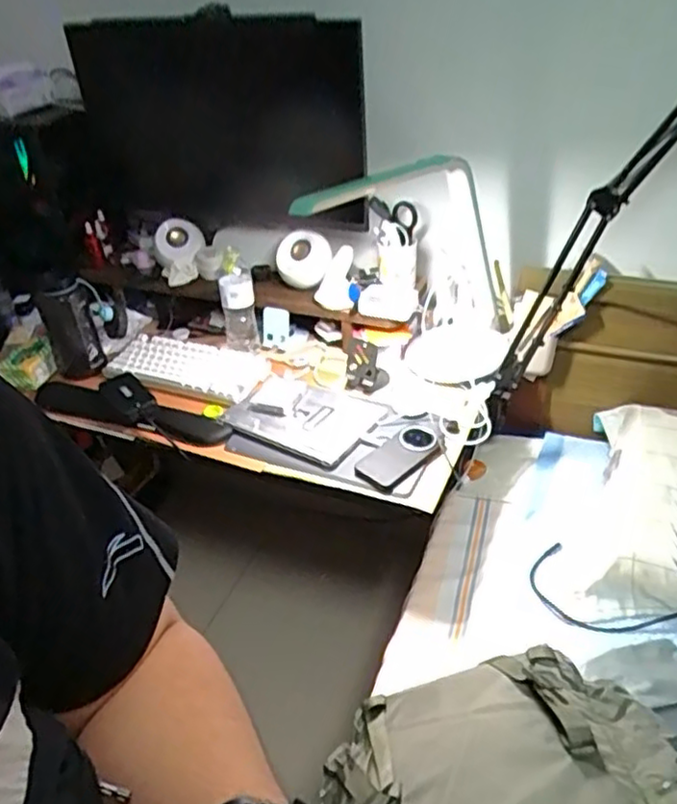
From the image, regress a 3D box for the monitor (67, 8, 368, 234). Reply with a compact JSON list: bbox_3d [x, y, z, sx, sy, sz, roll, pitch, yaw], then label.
[{"bbox_3d":[-0.243,-0.547,1.385,0.738,0.397,0.112,19,41,29],"label":"monitor"}]

